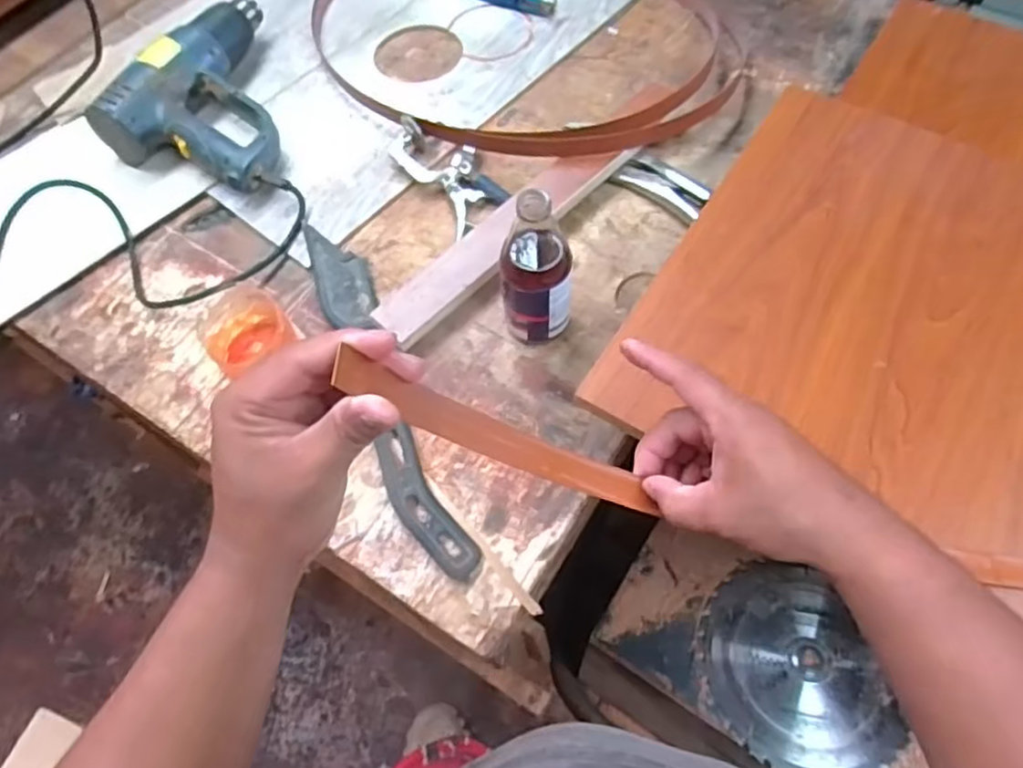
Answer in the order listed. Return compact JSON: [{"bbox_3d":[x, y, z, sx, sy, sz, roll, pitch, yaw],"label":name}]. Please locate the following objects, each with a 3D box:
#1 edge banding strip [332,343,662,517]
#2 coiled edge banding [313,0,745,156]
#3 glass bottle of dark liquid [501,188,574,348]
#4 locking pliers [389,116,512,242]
[{"bbox_3d":[0.000,0.031,0.358,0.202,0.016,0.021,26,57,-33],"label":"edge banding strip"},{"bbox_3d":[0.012,-0.465,0.848,0.539,0.036,0.450,6,63,7],"label":"coiled edge banding"},{"bbox_3d":[0.021,-0.094,0.590,0.059,0.161,0.049,-3,62,2],"label":"glass bottle of dark liquid"},{"bbox_3d":[-0.068,-0.234,0.745,0.080,0.037,0.163,-32,65,-12],"label":"locking pliers"}]

